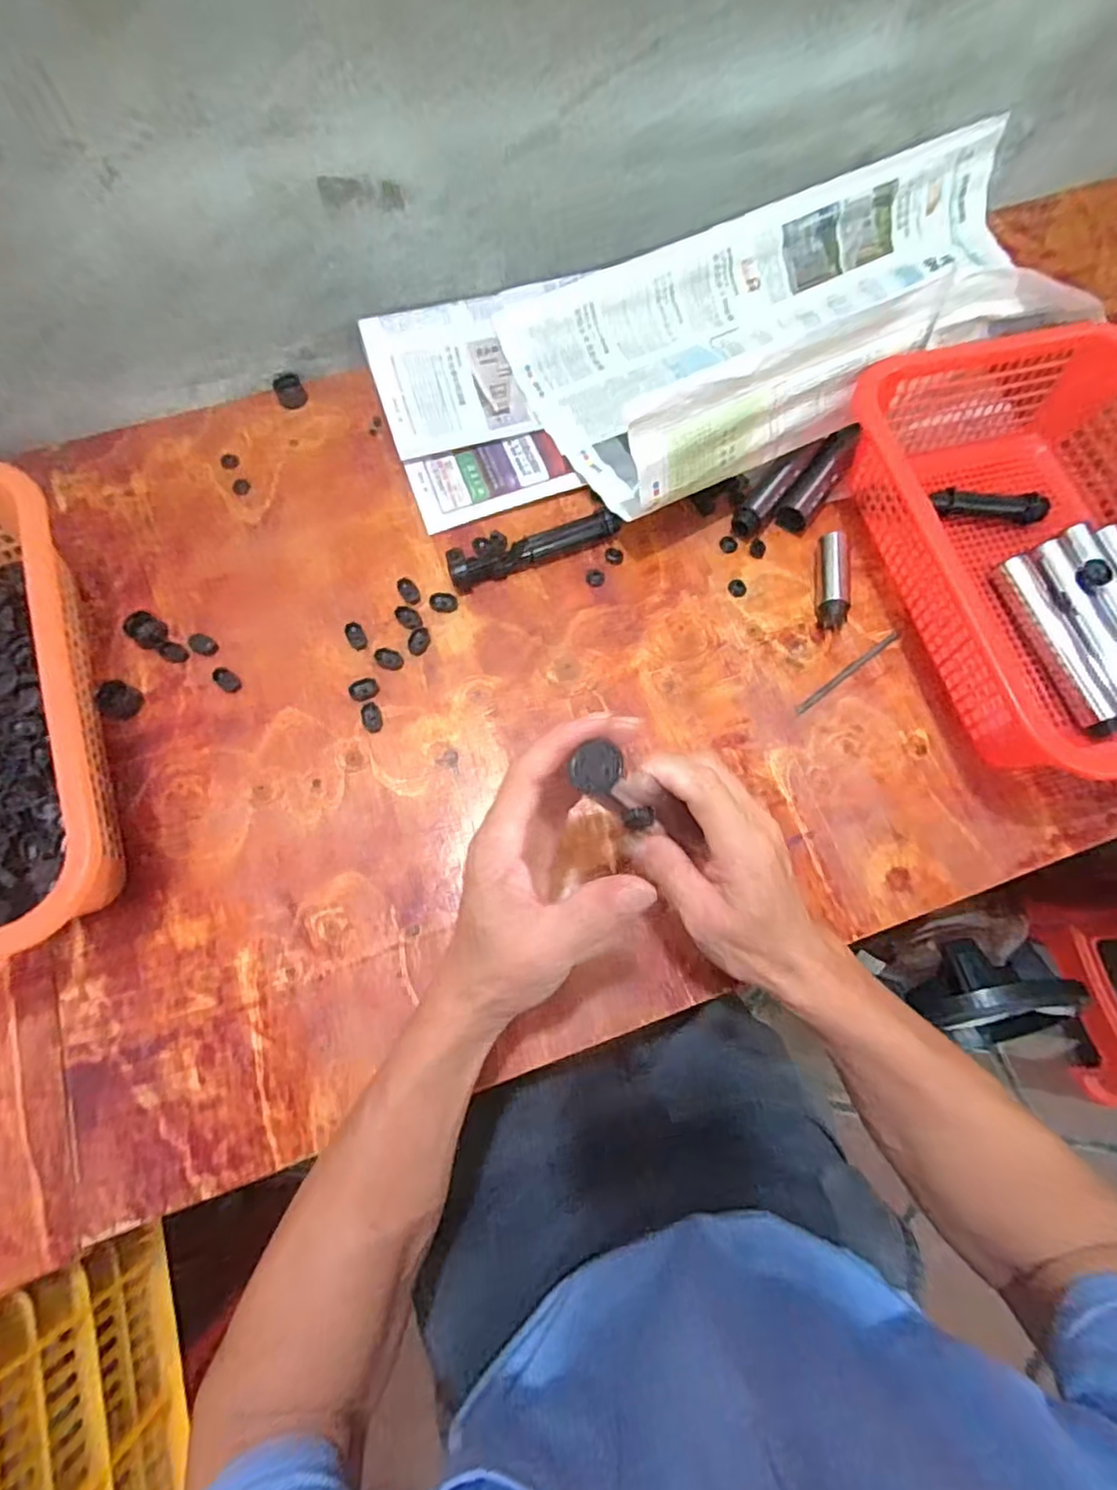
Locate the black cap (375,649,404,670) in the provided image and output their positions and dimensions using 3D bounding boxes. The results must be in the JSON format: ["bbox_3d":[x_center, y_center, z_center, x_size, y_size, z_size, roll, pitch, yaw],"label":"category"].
[{"bbox_3d":[-0.131,-0.067,0.479,0.023,0.004,0.015,17,73,5],"label":"black cap"}]

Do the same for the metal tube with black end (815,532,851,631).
[{"bbox_3d":[0.220,-0.133,0.498,0.021,0.023,0.079,5,73,1],"label":"metal tube with black end"}]

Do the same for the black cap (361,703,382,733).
[{"bbox_3d":[-0.141,-0.021,0.464,0.014,0.004,0.023,-14,73,-5],"label":"black cap"}]

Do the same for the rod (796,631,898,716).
[{"bbox_3d":[0.227,-0.057,0.487,0.106,0.006,0.007,-36,76,-11],"label":"rod"}]

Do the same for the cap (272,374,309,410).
[{"bbox_3d":[-0.243,-0.322,0.557,0.024,0.025,0.021,-14,73,-5],"label":"cap"}]

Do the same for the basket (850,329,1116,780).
[{"bbox_3d":[0.372,-0.149,0.467,0.245,0.094,0.346,-13,73,-4],"label":"basket"}]

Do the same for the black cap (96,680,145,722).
[{"bbox_3d":[-0.330,-0.033,0.464,0.026,0.016,0.027,0,73,0],"label":"black cap"}]

